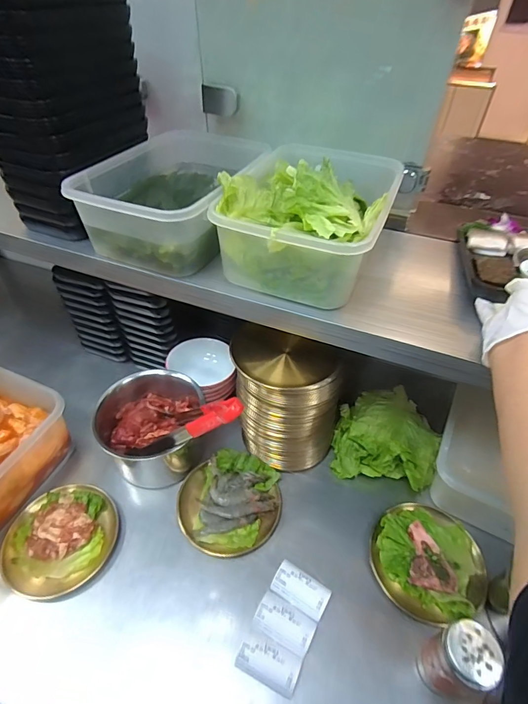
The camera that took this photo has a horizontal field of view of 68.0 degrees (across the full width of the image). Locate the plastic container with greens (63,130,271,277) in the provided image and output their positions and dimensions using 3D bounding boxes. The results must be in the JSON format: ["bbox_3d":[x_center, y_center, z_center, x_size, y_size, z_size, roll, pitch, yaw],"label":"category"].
[{"bbox_3d":[-0.128,-0.265,0.652,0.212,0.105,0.328,16,47,14],"label":"plastic container with greens"}]

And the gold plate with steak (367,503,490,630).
[{"bbox_3d":[0.241,0.306,0.584,0.151,0.023,0.161,1,45,-1],"label":"gold plate with steak"}]

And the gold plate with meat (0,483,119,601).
[{"bbox_3d":[-0.312,0.281,0.599,0.156,0.032,0.156,1,45,-1],"label":"gold plate with meat"}]

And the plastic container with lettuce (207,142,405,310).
[{"bbox_3d":[0.067,-0.198,0.583,0.216,0.110,0.285,17,47,14],"label":"plastic container with lettuce"}]

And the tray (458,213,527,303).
[{"bbox_3d":[0.358,-0.143,0.561,0.126,0.041,0.217,12,46,10],"label":"tray"}]

